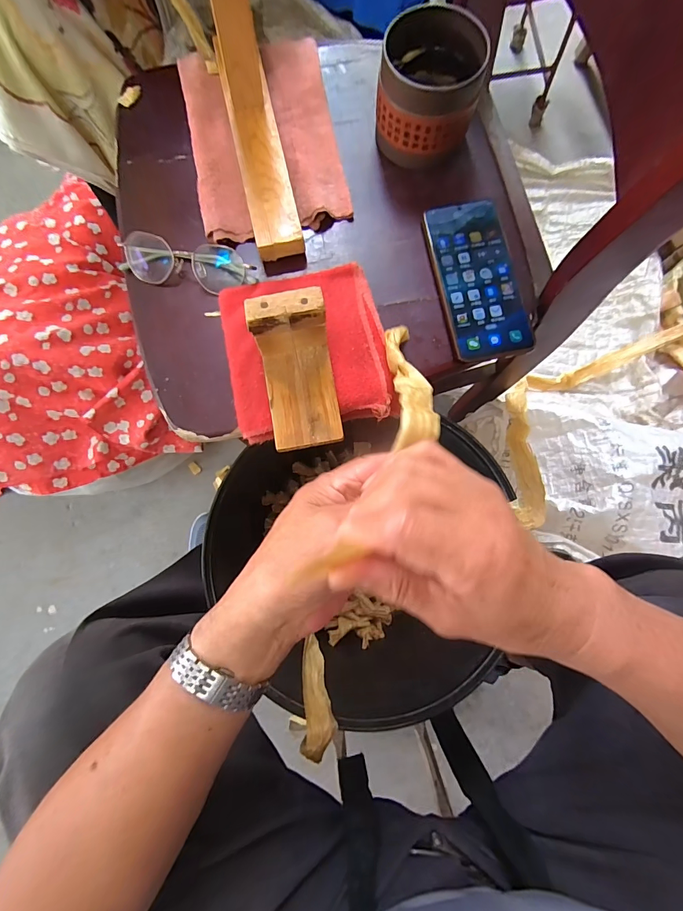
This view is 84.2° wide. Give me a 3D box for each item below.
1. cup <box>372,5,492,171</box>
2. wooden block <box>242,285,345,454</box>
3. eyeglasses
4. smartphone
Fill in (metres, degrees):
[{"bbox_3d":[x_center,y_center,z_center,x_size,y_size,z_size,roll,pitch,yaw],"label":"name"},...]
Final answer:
[{"bbox_3d":[0.083,-0.352,0.365,0.094,0.076,0.102,0,82,1],"label":"cup"},{"bbox_3d":[-0.037,-0.066,0.311,0.061,0.070,0.108,-9,82,0],"label":"wooden block"},{"bbox_3d":[-0.154,-0.188,0.371,0.135,0.028,0.044,4,82,2],"label":"eyeglasses"},{"bbox_3d":[0.133,-0.172,0.370,0.077,0.008,0.159,-12,82,-1],"label":"smartphone"}]

